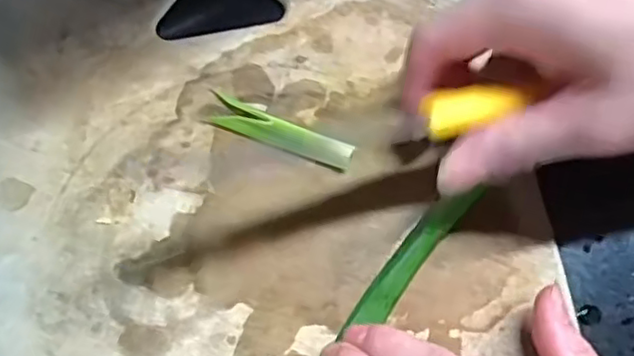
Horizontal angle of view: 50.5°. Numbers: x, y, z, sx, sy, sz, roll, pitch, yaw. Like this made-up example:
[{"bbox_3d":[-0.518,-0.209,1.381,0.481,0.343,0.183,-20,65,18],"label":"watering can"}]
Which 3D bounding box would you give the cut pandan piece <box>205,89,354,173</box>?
[{"bbox_3d":[-0.016,-0.020,0.294,0.066,0.009,0.015,22,76,8],"label":"cut pandan piece"}]

